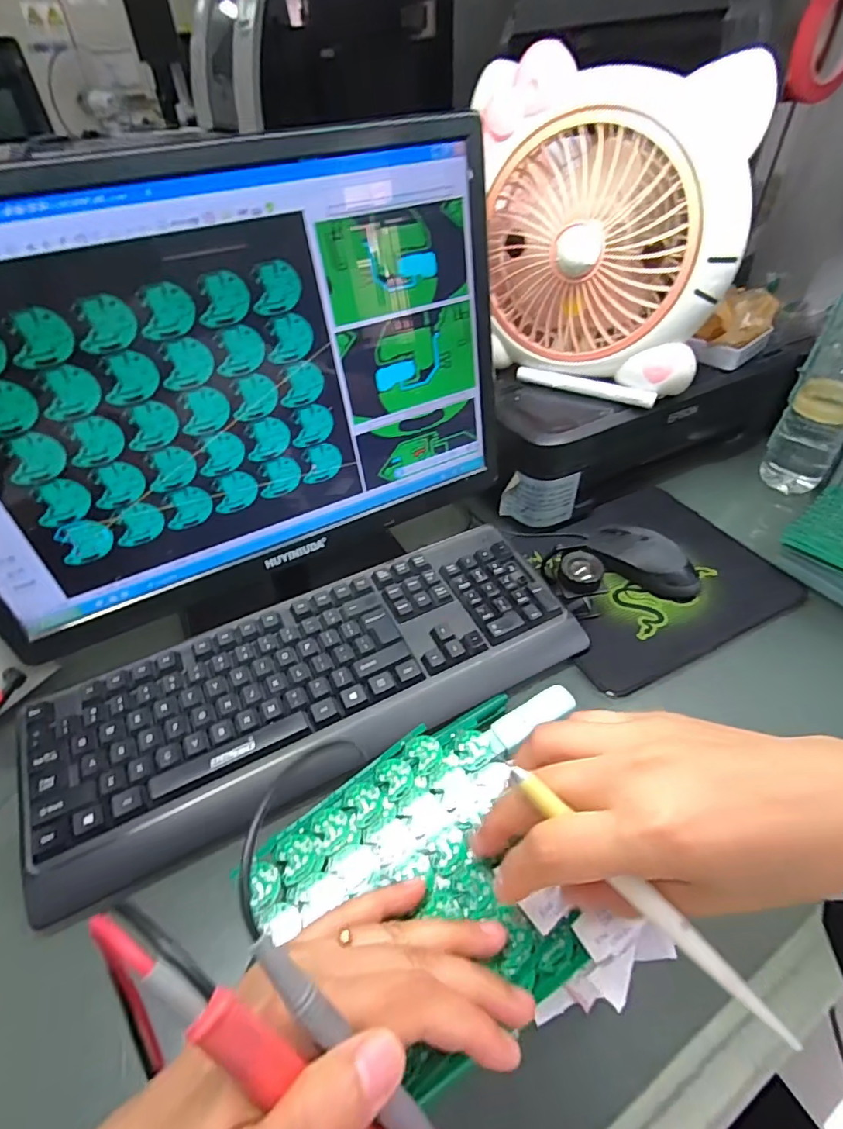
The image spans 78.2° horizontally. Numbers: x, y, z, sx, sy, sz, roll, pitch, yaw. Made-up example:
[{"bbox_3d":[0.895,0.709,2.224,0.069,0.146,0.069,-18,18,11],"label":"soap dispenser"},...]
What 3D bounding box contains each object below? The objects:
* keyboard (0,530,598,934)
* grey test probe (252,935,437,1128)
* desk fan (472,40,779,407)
[{"bbox_3d":[-0.080,0.090,0.425,0.429,0.031,0.156,-21,47,-18],"label":"keyboard"},{"bbox_3d":[-0.010,0.170,0.165,0.014,0.008,0.136,-38,94,-31],"label":"grey test probe"},{"bbox_3d":[0.158,-0.293,0.481,0.247,0.240,0.069,15,47,17],"label":"desk fan"}]

